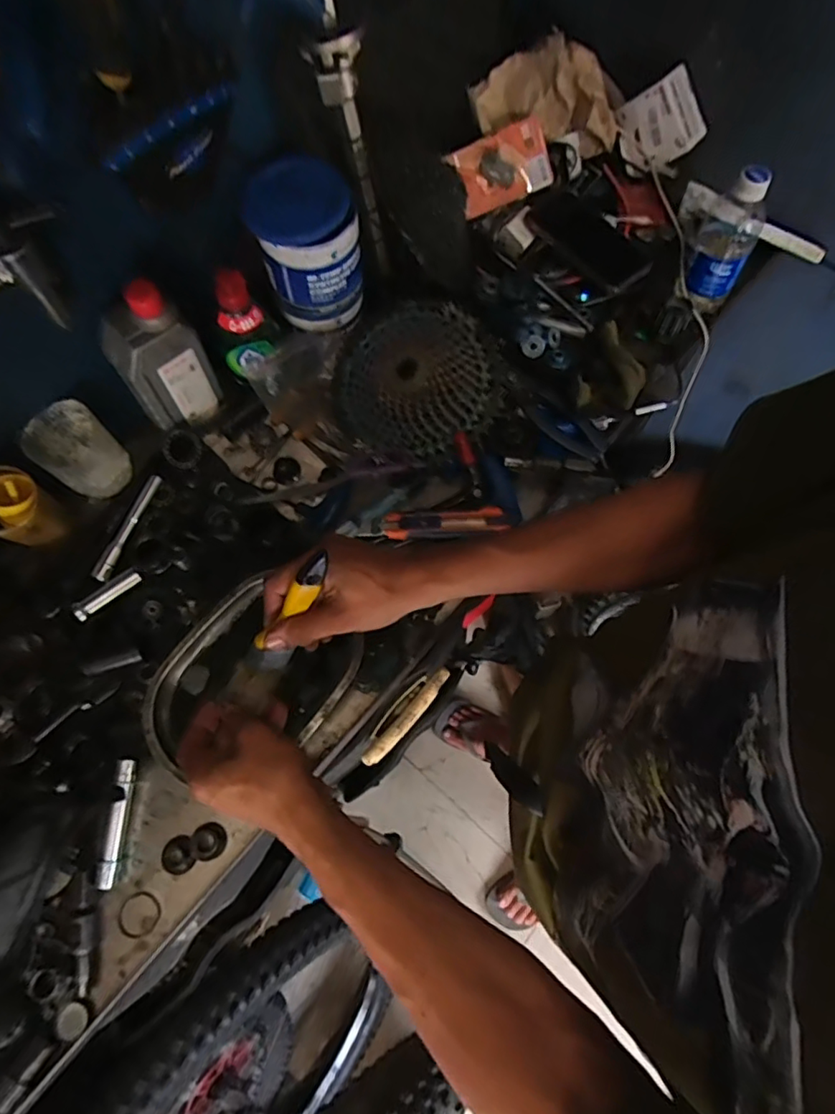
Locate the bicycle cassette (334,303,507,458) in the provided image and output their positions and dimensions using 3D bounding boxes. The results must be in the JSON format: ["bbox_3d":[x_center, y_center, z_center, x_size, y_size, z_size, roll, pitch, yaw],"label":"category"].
[{"bbox_3d":[0.000,-0.197,0.636,0.186,0.062,0.170,-1,70,0],"label":"bicycle cassette"}]

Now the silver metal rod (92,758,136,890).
[{"bbox_3d":[-0.276,0.240,0.519,0.018,0.015,0.107,5,70,2],"label":"silver metal rod"}]

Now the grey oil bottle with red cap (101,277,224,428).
[{"bbox_3d":[-0.262,-0.197,0.593,0.081,0.177,0.053,-36,74,-12],"label":"grey oil bottle with red cap"}]

